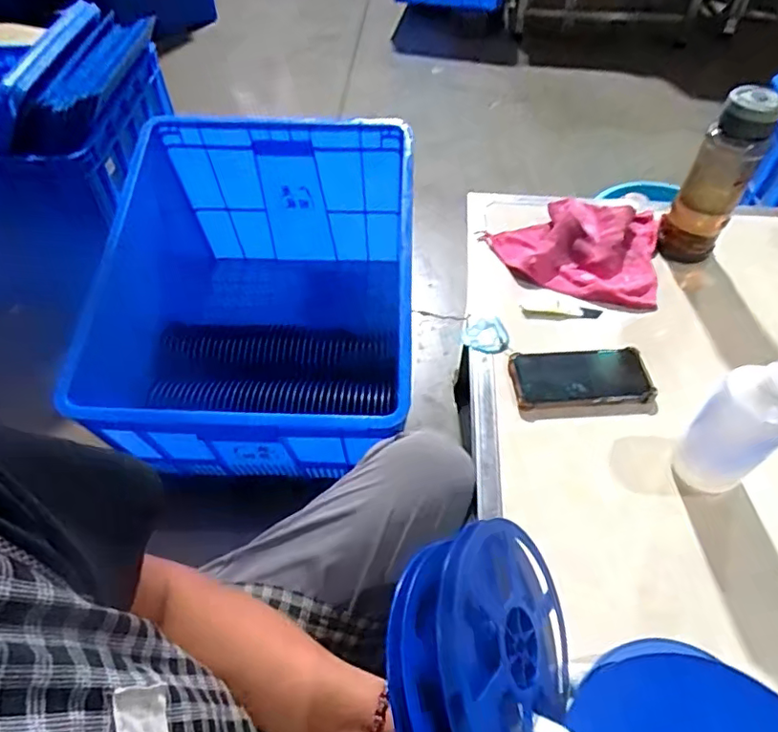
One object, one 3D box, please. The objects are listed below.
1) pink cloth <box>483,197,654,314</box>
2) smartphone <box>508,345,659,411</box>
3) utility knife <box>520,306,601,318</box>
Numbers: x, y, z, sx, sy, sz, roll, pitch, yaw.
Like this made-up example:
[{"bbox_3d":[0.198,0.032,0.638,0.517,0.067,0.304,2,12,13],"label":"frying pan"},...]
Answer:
[{"bbox_3d":[0.271,-0.185,0.815,0.243,0.043,0.195,14,52,11],"label":"pink cloth"},{"bbox_3d":[0.230,0.013,0.672,0.158,0.015,0.077,-3,51,-2],"label":"smartphone"},{"bbox_3d":[0.232,-0.072,0.749,0.104,0.011,0.020,4,51,3],"label":"utility knife"}]

